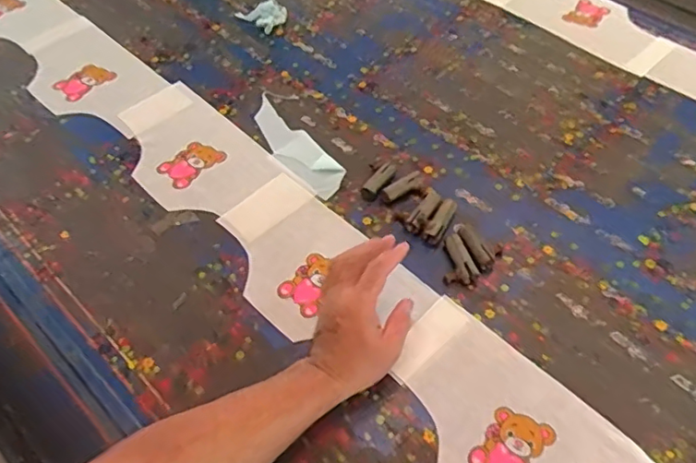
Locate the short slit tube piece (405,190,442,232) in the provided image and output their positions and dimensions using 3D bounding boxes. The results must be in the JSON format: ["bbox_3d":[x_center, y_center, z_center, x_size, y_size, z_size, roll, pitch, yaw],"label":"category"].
[{"bbox_3d":[0.102,-0.027,0.777,0.024,0.016,0.077,27,59,19],"label":"short slit tube piece"}]

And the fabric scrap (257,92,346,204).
[{"bbox_3d":[-0.076,-0.121,0.854,0.061,0.010,0.199,-39,73,-22],"label":"fabric scrap"}]

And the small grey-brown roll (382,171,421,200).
[{"bbox_3d":[0.076,-0.064,0.807,0.064,0.014,0.024,-30,59,-20],"label":"small grey-brown roll"}]

